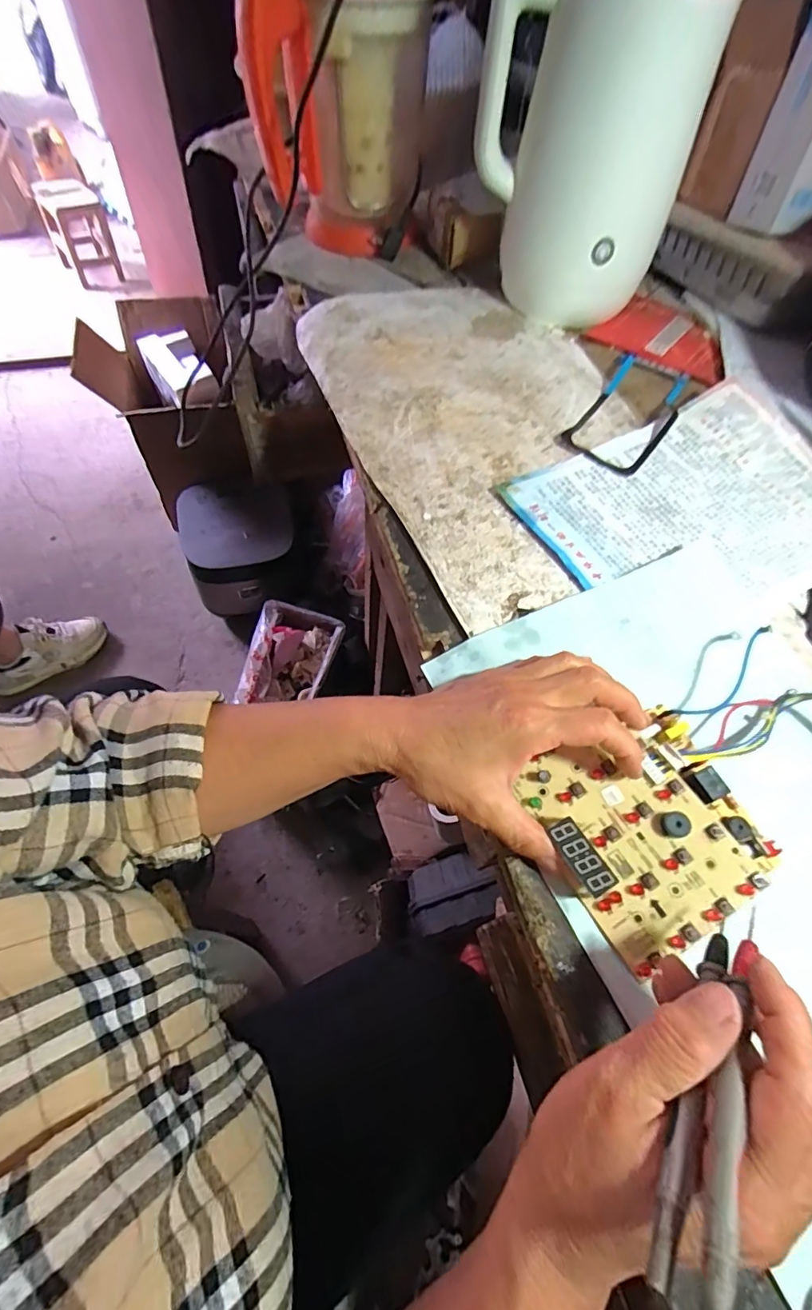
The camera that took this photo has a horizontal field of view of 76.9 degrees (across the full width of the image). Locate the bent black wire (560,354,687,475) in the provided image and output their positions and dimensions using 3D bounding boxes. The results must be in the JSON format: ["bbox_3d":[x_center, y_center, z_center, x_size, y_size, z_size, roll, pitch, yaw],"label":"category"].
[{"bbox_3d":[0.229,-0.252,0.511,0.084,0.026,0.189,31,62,14],"label":"bent black wire"}]

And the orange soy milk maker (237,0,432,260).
[{"bbox_3d":[-0.082,-0.679,0.609,0.227,0.297,0.231,-3,59,-6],"label":"orange soy milk maker"}]

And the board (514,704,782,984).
[{"bbox_3d":[0.142,0.095,0.294,0.119,0.027,0.114,-22,63,-16],"label":"board"}]

